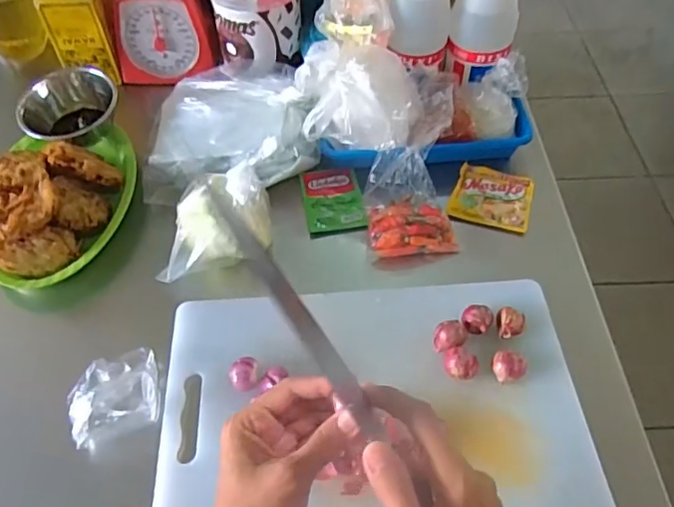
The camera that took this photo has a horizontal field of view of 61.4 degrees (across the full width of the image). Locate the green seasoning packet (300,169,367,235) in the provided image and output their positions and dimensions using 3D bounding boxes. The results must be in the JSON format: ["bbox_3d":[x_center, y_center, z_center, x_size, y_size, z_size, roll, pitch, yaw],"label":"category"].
[{"bbox_3d":[-0.005,-0.061,0.633,0.062,0.010,0.094,-8,54,-4],"label":"green seasoning packet"}]

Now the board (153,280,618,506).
[{"bbox_3d":[0.029,0.124,0.475,0.346,0.025,0.220,-5,54,0],"label":"board"}]

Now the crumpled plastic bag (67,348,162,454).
[{"bbox_3d":[-0.185,0.117,0.472,0.079,0.051,0.062,-29,58,-19],"label":"crumpled plastic bag"}]

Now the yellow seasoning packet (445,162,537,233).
[{"bbox_3d":[0.173,-0.065,0.630,0.084,0.012,0.081,14,55,11],"label":"yellow seasoning packet"}]

